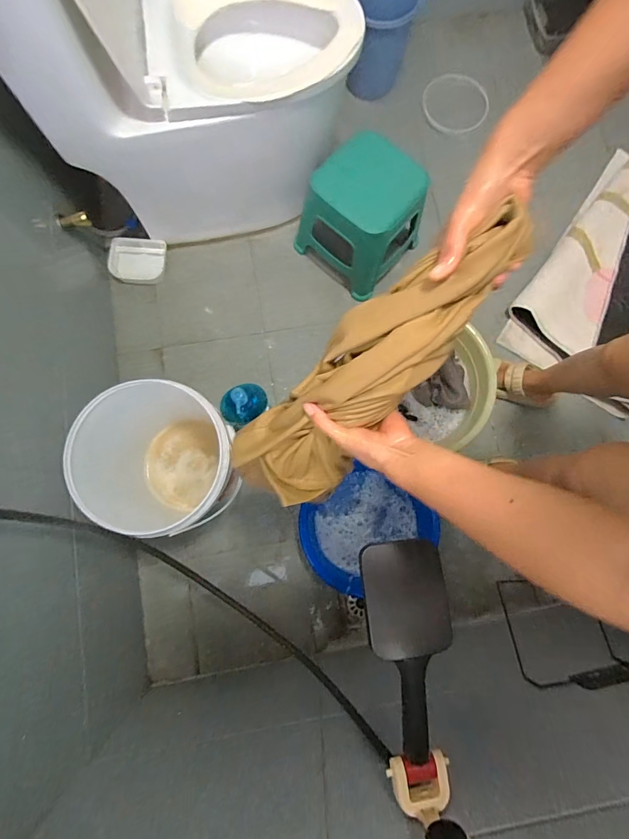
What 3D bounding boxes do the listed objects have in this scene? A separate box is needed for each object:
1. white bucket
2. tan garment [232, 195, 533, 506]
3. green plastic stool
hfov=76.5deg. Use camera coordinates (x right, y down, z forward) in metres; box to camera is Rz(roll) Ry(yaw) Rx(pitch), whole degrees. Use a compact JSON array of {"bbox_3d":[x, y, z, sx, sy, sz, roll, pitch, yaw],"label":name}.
[{"bbox_3d":[-0.313,0.104,0.893,0.280,0.359,0.277,0,79,-1],"label":"white bucket"},{"bbox_3d":[0.057,-0.047,0.430,0.119,0.062,0.387,48,117,7],"label":"tan garment"},{"bbox_3d":[0.127,-0.536,1.083,0.261,0.285,0.239,40,81,6],"label":"green plastic stool"}]

